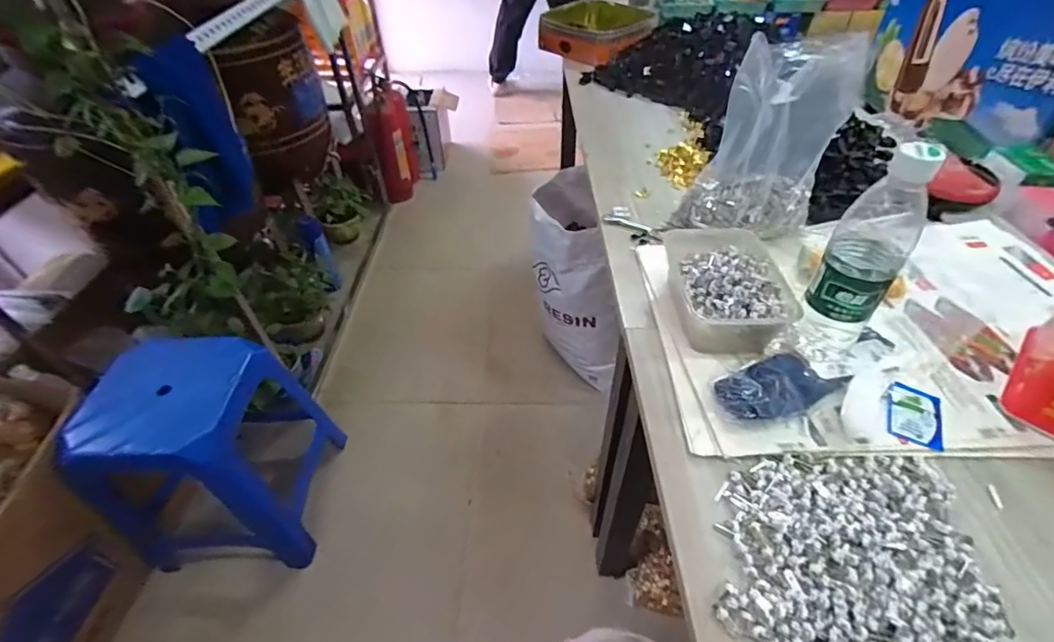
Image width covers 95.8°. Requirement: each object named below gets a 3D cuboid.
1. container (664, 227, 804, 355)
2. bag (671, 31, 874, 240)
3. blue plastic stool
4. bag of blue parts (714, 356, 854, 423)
[{"bbox_3d":[0.230,-0.046,0.561,0.112,0.059,0.168,0,45,1],"label":"container"},{"bbox_3d":[0.297,-0.216,0.600,0.148,0.227,0.093,-15,47,-13],"label":"bag"},{"bbox_3d":[-0.657,0.280,1.018,0.318,0.416,0.309,-1,45,0],"label":"blue plastic stool"},{"bbox_3d":[0.253,0.062,0.481,0.144,0.028,0.066,-22,49,-19],"label":"bag of blue parts"}]

